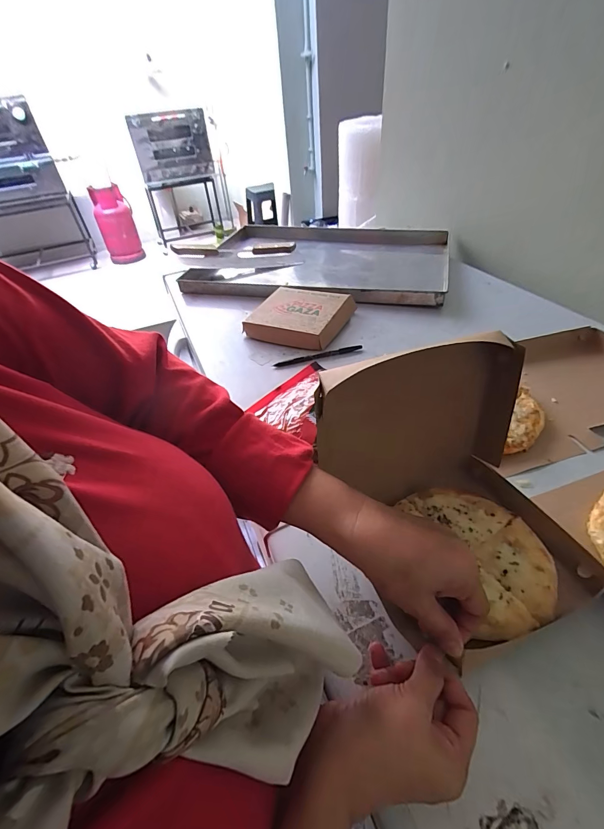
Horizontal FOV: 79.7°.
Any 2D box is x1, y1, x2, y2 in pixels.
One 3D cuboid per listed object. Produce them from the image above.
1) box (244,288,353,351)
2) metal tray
[{"bbox_3d":[-0.006,-0.188,0.685,0.172,0.034,0.157,12,46,20],"label":"box"},{"bbox_3d":[0.041,-0.386,0.914,0.599,0.058,0.437,7,44,15],"label":"metal tray"}]

